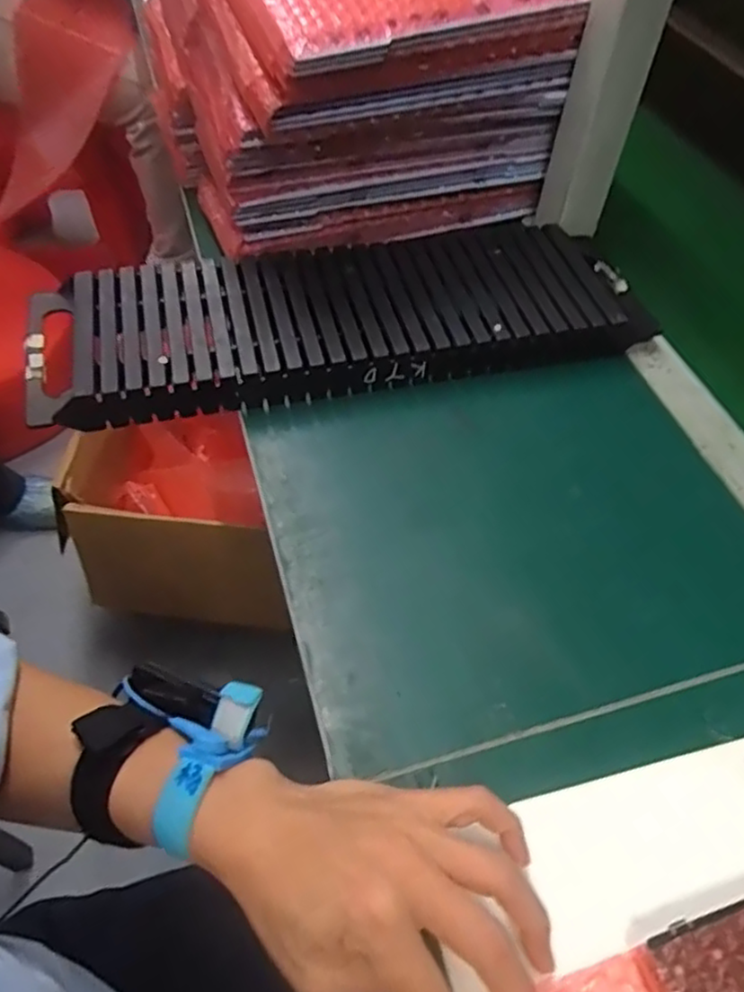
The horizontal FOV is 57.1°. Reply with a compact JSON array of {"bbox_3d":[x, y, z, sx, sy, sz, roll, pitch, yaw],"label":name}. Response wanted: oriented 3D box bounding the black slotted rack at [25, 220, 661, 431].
[{"bbox_3d":[-0.019,-0.138,0.515,0.442,0.038,0.141,-10,52,-12],"label":"black slotted rack"}]

